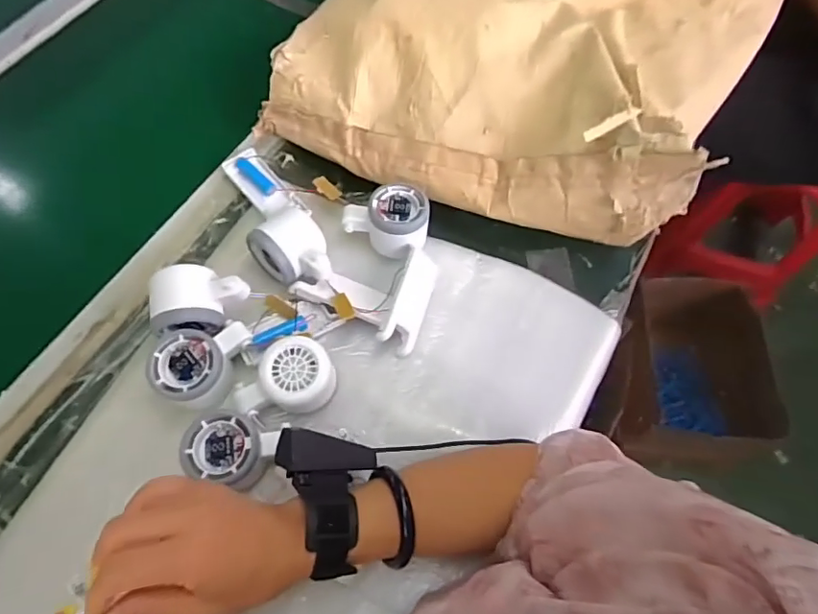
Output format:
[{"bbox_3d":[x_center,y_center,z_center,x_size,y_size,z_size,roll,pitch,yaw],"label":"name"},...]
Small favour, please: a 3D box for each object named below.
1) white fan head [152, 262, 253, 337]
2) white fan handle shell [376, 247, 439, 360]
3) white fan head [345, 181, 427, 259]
[{"bbox_3d":[-0.182,-0.001,0.478,0.079,0.054,0.055,-4,65,-6],"label":"white fan head"},{"bbox_3d":[0.003,-0.008,0.492,0.030,0.029,0.102,19,65,5],"label":"white fan handle shell"},{"bbox_3d":[-0.021,-0.089,0.526,0.082,0.045,0.060,24,65,8],"label":"white fan head"}]

